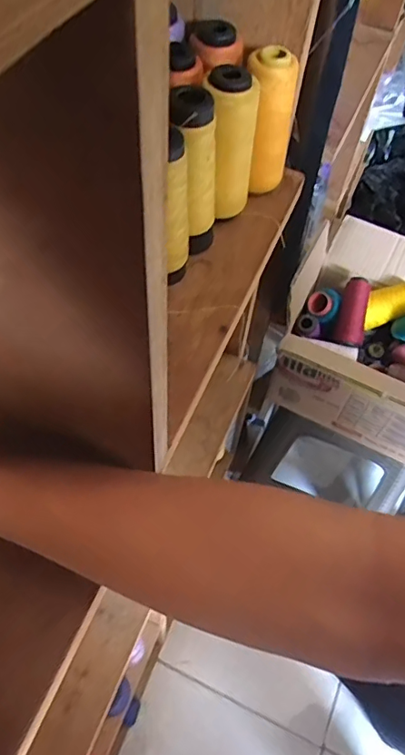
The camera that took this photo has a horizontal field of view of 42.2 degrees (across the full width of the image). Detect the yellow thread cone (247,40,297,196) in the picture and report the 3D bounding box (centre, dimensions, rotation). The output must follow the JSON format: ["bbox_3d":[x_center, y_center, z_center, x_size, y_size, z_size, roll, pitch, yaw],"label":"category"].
[{"bbox_3d":[0.052,-0.203,0.426,0.043,0.104,0.047,13,57,4],"label":"yellow thread cone"}]

